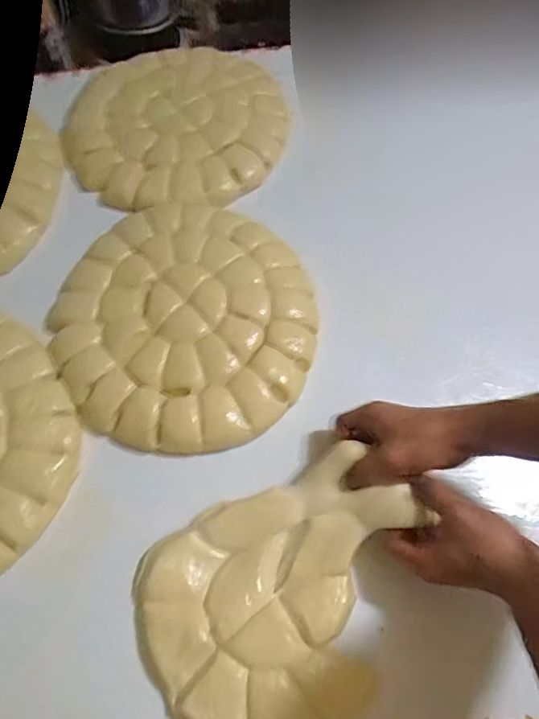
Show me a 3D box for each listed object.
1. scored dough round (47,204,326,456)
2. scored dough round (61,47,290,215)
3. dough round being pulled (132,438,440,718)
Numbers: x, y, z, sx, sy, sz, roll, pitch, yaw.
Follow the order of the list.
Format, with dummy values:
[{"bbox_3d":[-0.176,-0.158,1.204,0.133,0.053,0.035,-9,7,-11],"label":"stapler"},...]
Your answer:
[{"bbox_3d":[-0.101,-0.057,0.577,0.300,0.023,0.319,1,67,-2],"label":"scored dough round"},{"bbox_3d":[-0.133,-0.348,0.705,0.336,0.047,0.307,-12,68,-4],"label":"scored dough round"},{"bbox_3d":[0.018,0.223,0.456,0.278,0.056,0.206,-22,69,-12],"label":"dough round being pulled"}]

